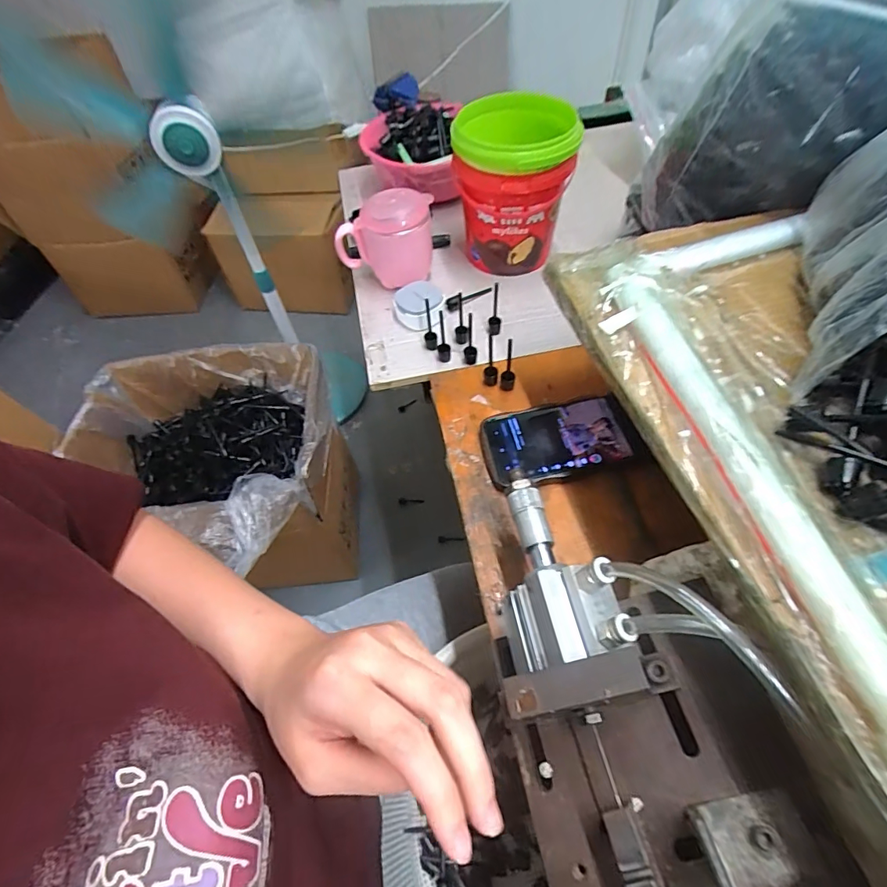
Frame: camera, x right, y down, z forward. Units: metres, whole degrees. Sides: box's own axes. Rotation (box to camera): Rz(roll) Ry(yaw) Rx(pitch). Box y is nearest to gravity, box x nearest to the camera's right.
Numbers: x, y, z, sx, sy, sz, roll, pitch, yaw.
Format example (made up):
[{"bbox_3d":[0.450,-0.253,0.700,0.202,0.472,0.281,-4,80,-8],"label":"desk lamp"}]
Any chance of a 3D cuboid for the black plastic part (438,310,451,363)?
[{"bbox_3d":[-0.001,-0.110,0.492,0.013,0.056,0.014,-8,55,0],"label":"black plastic part"}]

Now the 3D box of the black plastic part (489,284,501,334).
[{"bbox_3d":[0.056,-0.148,0.508,0.014,0.066,0.018,0,56,6],"label":"black plastic part"}]

